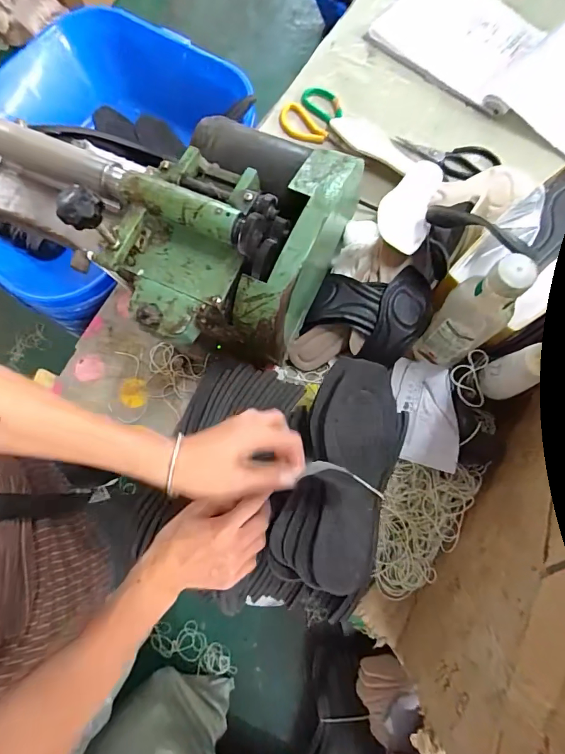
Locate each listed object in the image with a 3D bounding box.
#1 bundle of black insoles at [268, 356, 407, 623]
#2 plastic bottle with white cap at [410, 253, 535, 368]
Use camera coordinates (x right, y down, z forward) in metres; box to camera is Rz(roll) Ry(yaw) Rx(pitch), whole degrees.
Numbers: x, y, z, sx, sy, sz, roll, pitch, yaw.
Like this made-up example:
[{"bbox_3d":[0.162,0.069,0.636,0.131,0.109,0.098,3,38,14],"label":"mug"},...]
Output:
[{"bbox_3d":[0.063,0.111,0.457,0.120,0.038,0.266,14,77,5],"label":"bundle of black insoles"},{"bbox_3d":[0.221,-0.072,0.480,0.064,0.195,0.074,-36,78,-7],"label":"plastic bottle with white cap"}]

